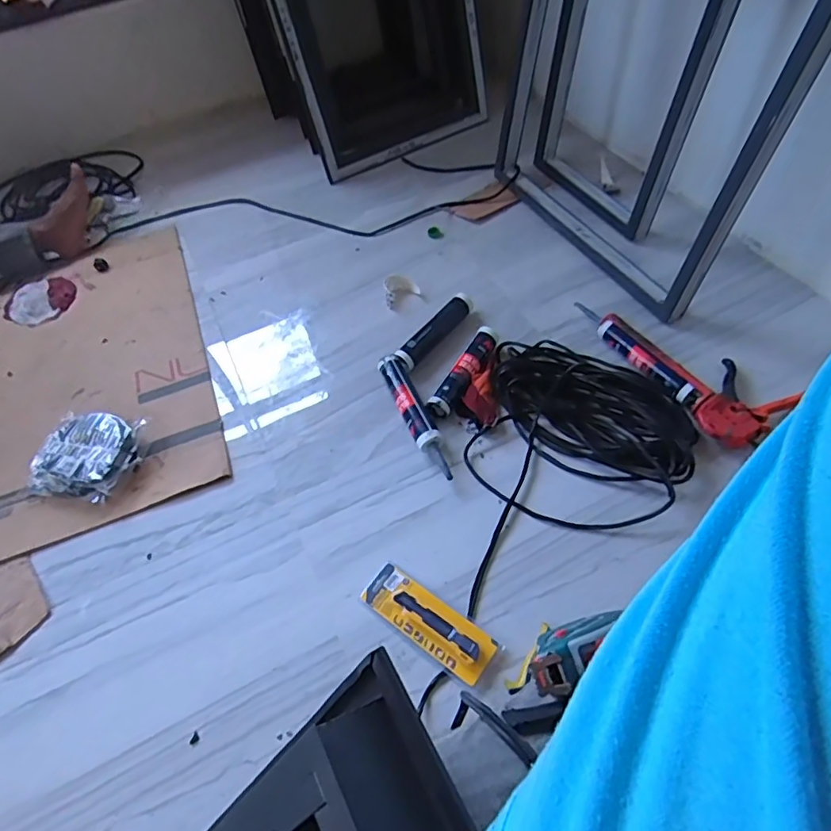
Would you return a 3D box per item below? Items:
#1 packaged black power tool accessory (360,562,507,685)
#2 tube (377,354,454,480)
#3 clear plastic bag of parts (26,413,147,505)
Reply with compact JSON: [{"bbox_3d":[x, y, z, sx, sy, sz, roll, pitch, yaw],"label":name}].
[{"bbox_3d":[0.019,0.303,0.803,0.216,0.025,0.076,30,62,24],"label":"packaged black power tool accessory"},{"bbox_3d":[-0.001,-0.005,1.003,0.049,0.044,0.279,-21,55,-10],"label":"tube"},{"bbox_3d":[-0.608,0.073,1.006,0.194,0.048,0.170,3,55,7],"label":"clear plastic bag of parts"}]

